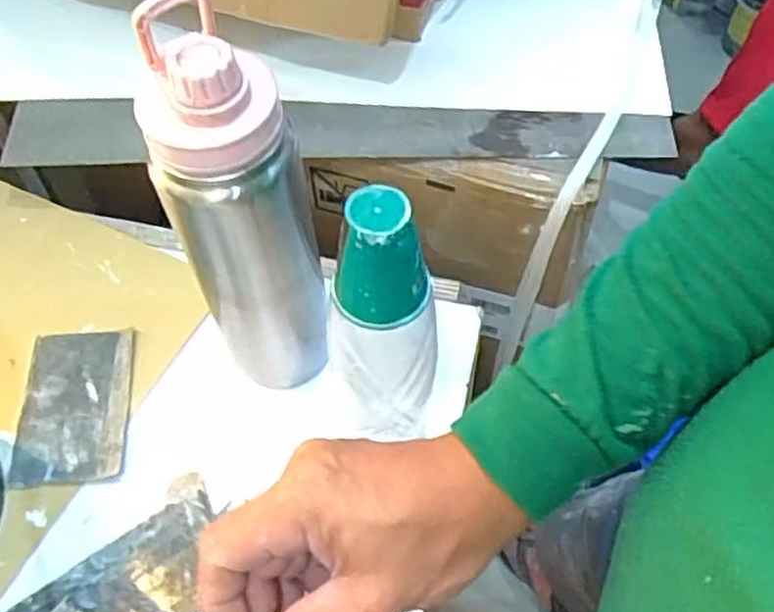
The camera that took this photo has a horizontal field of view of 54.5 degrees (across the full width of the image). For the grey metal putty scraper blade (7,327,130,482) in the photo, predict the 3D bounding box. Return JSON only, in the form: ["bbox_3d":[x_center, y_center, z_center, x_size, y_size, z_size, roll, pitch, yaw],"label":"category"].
[{"bbox_3d":[-0.223,0.070,0.539,0.079,0.004,0.116,-5,58,2],"label":"grey metal putty scraper blade"}]

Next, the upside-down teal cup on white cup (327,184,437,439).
[{"bbox_3d":[-0.005,0.015,0.427,0.055,0.214,0.057,-1,58,1],"label":"upside-down teal cup on white cup"}]

